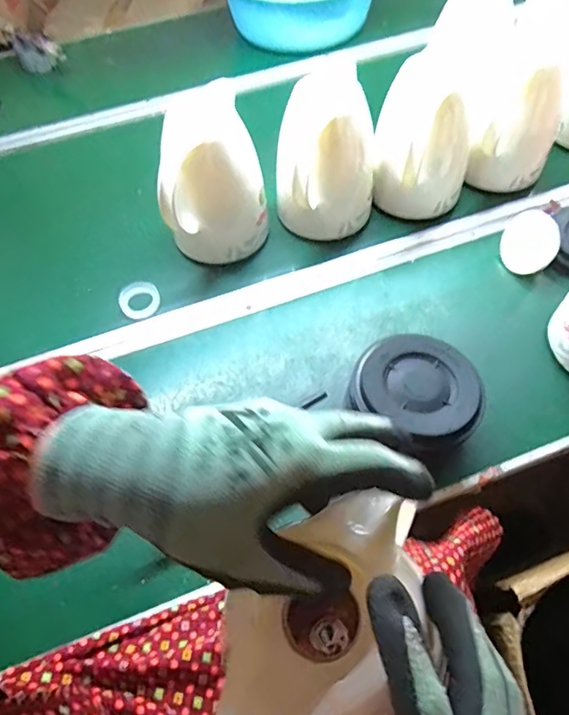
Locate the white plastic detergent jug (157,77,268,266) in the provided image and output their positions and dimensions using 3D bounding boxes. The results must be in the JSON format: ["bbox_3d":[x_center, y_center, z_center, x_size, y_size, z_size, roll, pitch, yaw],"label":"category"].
[{"bbox_3d":[-0.120,-0.257,0.719,0.152,0.237,0.127,-29,55,-14],"label":"white plastic detergent jug"}]

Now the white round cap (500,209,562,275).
[{"bbox_3d":[0.361,-0.168,0.756,0.088,0.021,0.083,-48,61,17],"label":"white round cap"}]

